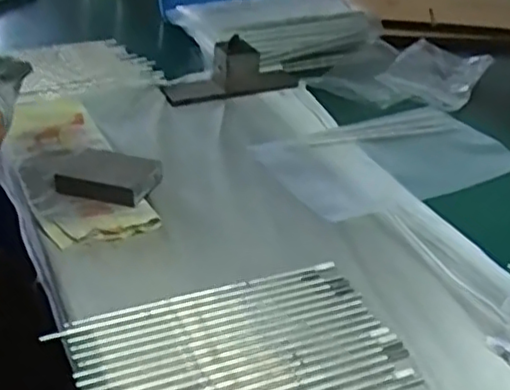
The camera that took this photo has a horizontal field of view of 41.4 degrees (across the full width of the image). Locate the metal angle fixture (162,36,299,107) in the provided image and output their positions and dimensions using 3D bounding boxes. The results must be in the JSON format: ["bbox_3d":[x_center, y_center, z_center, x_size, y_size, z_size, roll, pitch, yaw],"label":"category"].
[{"bbox_3d":[-0.029,-0.192,1.012,0.224,0.080,0.058,-12,35,-21],"label":"metal angle fixture"}]

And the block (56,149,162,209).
[{"bbox_3d":[-0.163,-0.019,0.760,0.108,0.020,0.080,11,33,14],"label":"block"}]

